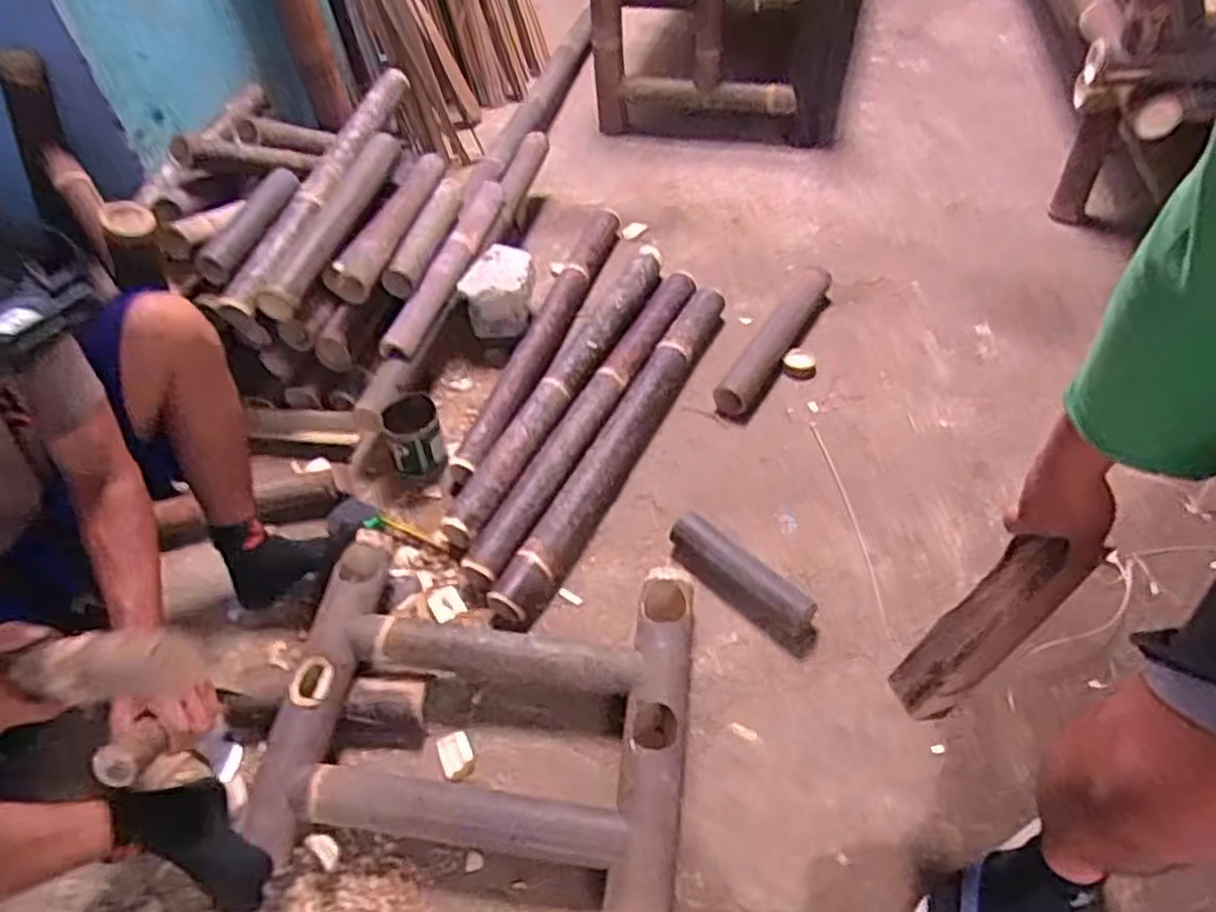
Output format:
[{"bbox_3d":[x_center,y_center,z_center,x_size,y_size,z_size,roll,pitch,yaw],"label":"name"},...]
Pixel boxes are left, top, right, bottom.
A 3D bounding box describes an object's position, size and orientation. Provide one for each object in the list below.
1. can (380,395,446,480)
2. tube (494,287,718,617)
[{"bbox_3d":[-0.339,-0.031,1.383,0.090,0.132,0.105,-16,49,-9],"label":"can"},{"bbox_3d":[0.030,-0.045,1.417,0.079,0.065,0.844,19,53,20],"label":"tube"}]

